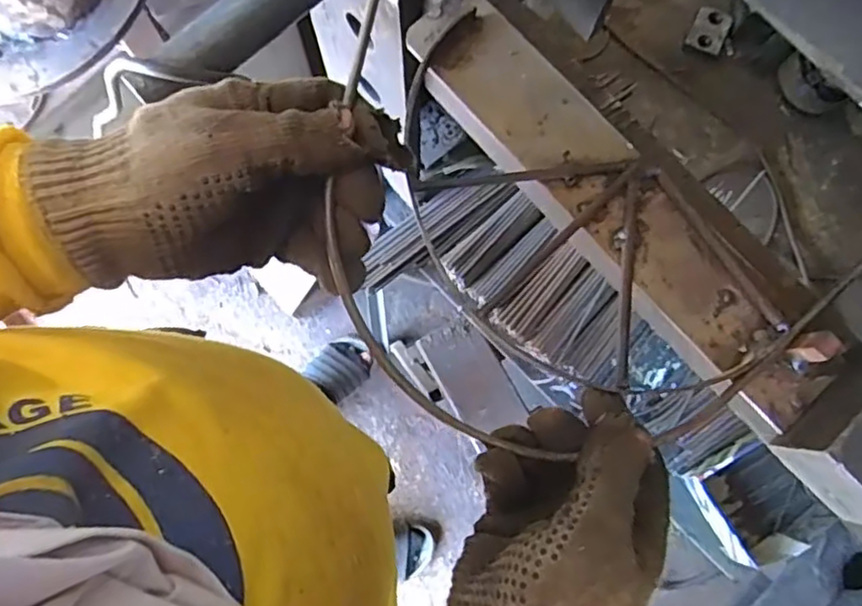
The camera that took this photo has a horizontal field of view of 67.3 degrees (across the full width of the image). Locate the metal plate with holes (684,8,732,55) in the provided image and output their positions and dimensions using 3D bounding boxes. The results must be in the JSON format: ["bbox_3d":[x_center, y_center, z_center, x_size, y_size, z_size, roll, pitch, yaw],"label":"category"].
[{"bbox_3d":[0.581,-0.569,1.354,0.076,0.009,0.082,19,103,5],"label":"metal plate with holes"}]

